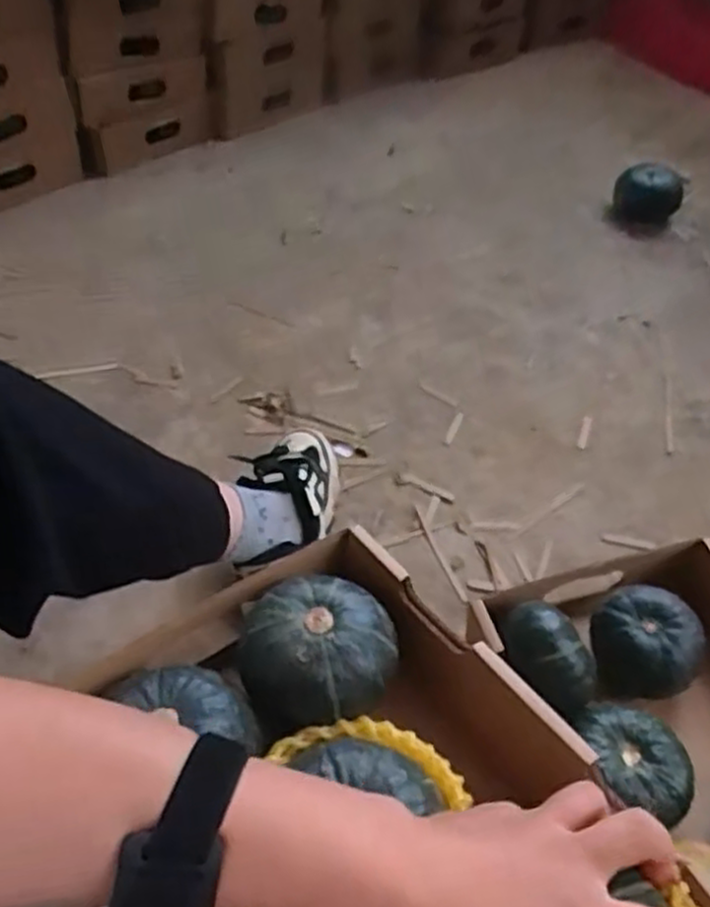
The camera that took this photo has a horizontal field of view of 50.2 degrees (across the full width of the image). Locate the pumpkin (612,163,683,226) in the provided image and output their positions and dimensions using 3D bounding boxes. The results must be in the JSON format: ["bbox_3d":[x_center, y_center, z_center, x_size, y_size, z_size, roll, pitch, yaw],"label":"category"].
[{"bbox_3d":[0.507,-0.446,1.316,0.113,0.089,0.093,21,51,16],"label":"pumpkin"}]

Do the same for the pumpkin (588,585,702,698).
[{"bbox_3d":[0.233,0.149,0.608,0.079,0.051,0.081,5,48,2],"label":"pumpkin"}]

